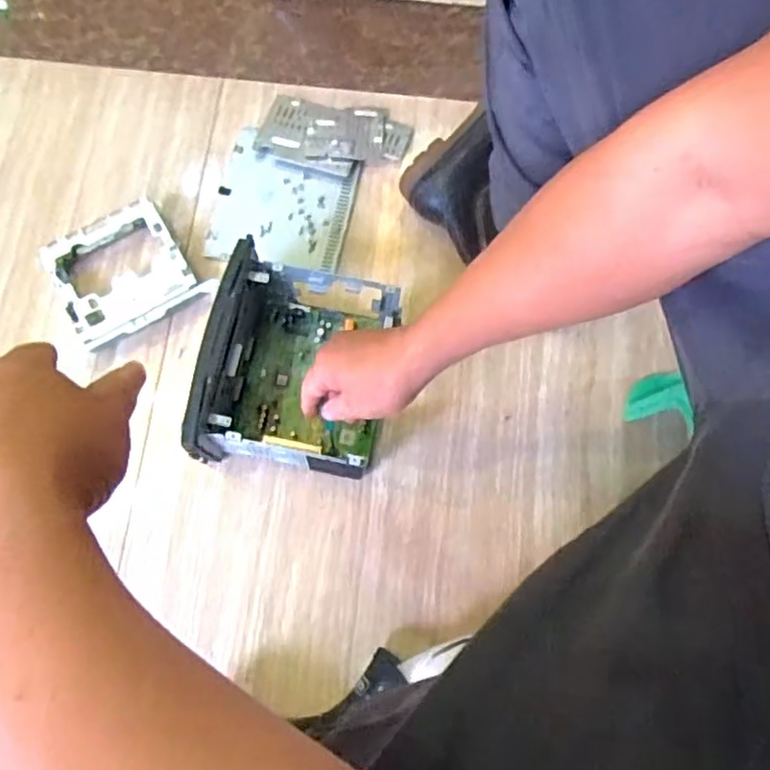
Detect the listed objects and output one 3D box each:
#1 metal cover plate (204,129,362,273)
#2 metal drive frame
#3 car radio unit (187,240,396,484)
[{"bbox_3d":[-0.120,-0.216,0.781,0.161,0.016,0.156,11,74,1],"label":"metal cover plate"},{"bbox_3d":[-0.286,-0.125,0.729,0.149,0.031,0.132,-28,77,-9],"label":"metal drive frame"},{"bbox_3d":[-0.084,-0.018,0.659,0.162,0.125,0.192,12,74,2],"label":"car radio unit"}]

